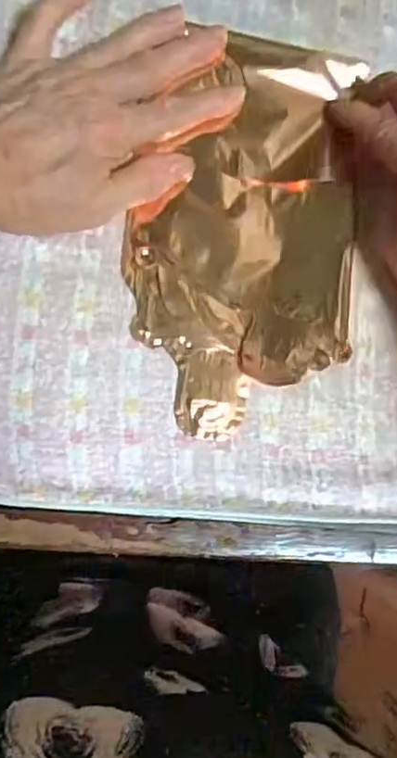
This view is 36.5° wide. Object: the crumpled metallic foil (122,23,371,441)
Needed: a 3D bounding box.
[{"bbox_3d":[0.027,-0.089,0.361,0.130,0.005,0.238,4,84,-5],"label":"crumpled metallic foil"}]

